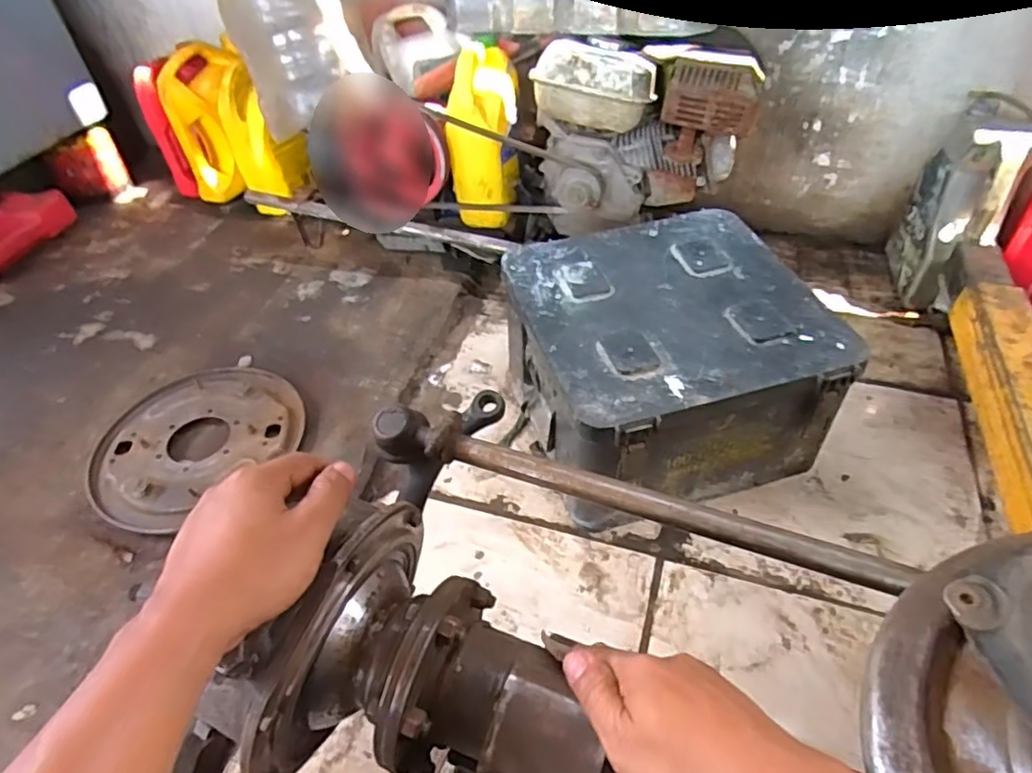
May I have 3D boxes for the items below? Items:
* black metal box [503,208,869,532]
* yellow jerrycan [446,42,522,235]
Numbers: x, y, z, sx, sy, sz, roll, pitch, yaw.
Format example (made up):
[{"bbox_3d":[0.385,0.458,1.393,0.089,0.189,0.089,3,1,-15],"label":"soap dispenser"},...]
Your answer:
[{"bbox_3d":[0.205,-0.030,0.900,0.364,0.243,0.357,-14,47,-11],"label":"black metal box"},{"bbox_3d":[-0.056,-0.439,1.097,0.123,0.270,0.131,-4,46,-1],"label":"yellow jerrycan"}]

